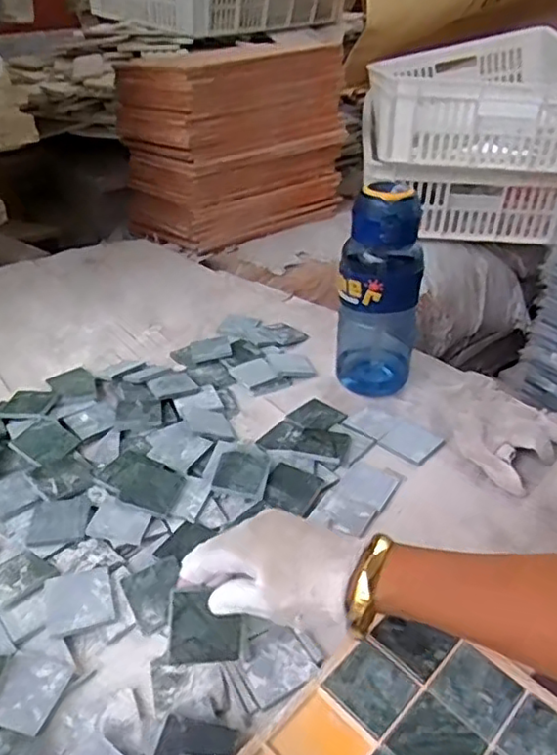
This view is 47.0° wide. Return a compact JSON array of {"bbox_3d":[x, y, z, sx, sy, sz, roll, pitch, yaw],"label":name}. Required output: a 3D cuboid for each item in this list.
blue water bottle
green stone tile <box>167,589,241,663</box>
[{"bbox_3d":[0.113,-0.095,0.706,0.084,0.238,0.101,8,35,12],"label":"blue water bottle"},{"bbox_3d":[-0.048,0.166,0.425,0.047,0.046,0.004,4,2,-14],"label":"green stone tile"}]

